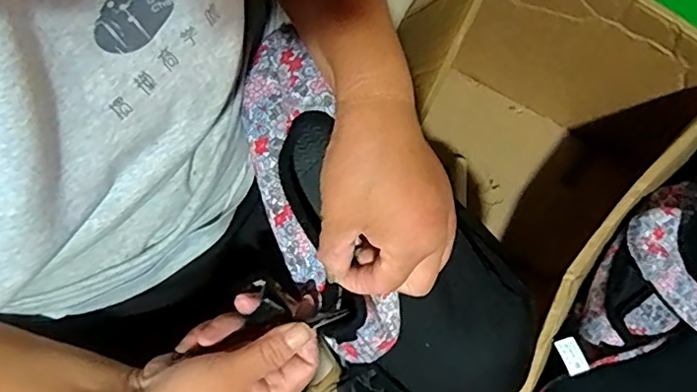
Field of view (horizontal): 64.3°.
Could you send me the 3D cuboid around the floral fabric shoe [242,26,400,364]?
[{"bbox_3d":[-0.026,0.003,0.404,0.065,0.051,0.250,-19,88,-5],"label":"floral fabric shoe"}]

